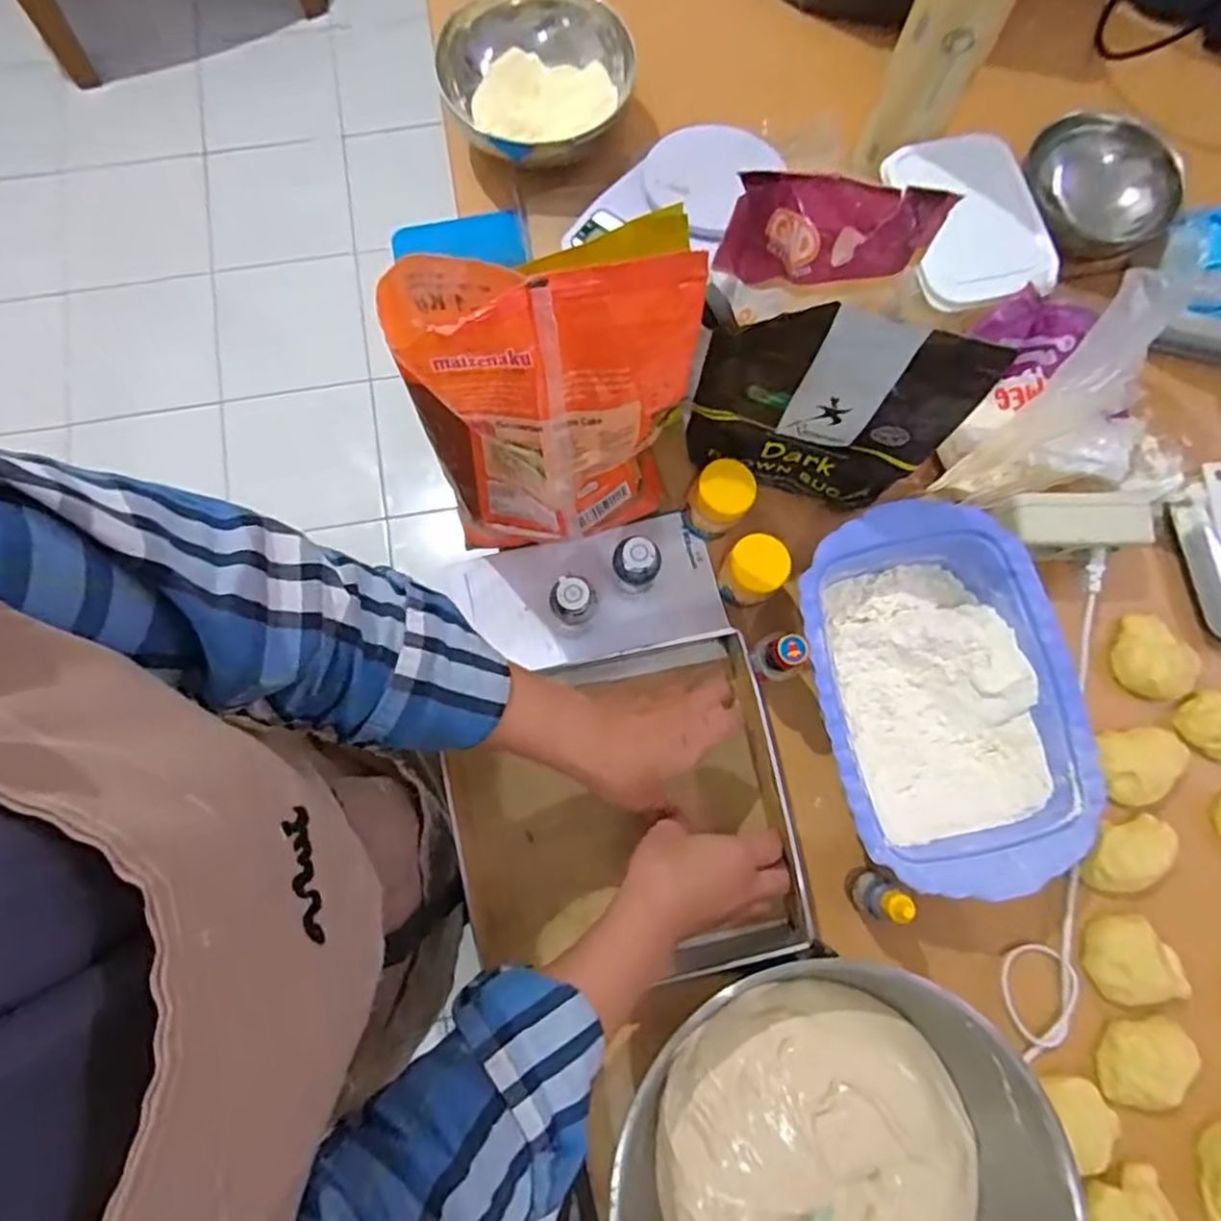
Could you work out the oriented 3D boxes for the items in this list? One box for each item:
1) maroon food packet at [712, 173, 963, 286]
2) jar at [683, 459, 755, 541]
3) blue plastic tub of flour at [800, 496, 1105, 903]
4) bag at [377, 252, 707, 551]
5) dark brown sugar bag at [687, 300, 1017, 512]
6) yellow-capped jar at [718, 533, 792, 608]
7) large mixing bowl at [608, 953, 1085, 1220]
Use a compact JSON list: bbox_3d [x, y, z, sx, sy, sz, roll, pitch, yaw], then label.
[{"bbox_3d":[0.136,-0.245,0.449,0.145,0.068,0.035,11,78,26],"label":"maroon food packet"},{"bbox_3d":[0.085,-0.084,0.540,0.043,0.065,0.044,0,78,1],"label":"jar"},{"bbox_3d":[0.238,0.060,0.509,0.176,0.068,0.262,-12,78,-2],"label":"blue plastic tub of flour"},{"bbox_3d":[-0.037,-0.109,0.450,0.162,0.250,0.079,4,78,2],"label":"bag"},{"bbox_3d":[0.141,-0.131,0.476,0.164,0.185,0.038,12,79,3],"label":"dark brown sugar bag"},{"bbox_3d":[0.110,-0.029,0.534,0.043,0.056,0.046,0,78,1],"label":"yellow-capped jar"},{"bbox_3d":[0.137,0.360,0.434,0.266,0.091,0.235,-23,79,-4],"label":"large mixing bowl"}]

